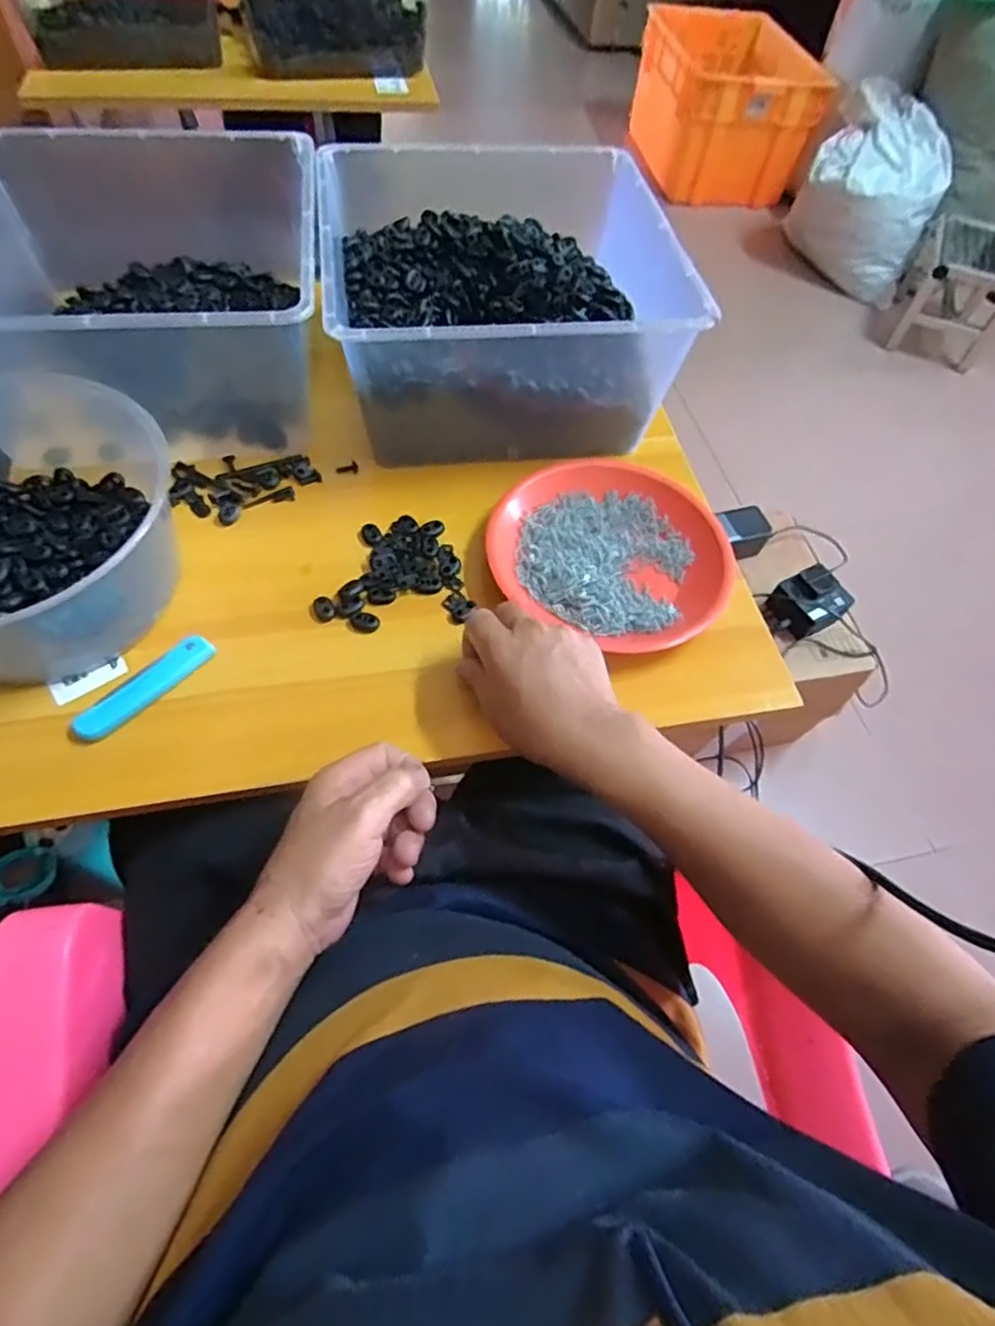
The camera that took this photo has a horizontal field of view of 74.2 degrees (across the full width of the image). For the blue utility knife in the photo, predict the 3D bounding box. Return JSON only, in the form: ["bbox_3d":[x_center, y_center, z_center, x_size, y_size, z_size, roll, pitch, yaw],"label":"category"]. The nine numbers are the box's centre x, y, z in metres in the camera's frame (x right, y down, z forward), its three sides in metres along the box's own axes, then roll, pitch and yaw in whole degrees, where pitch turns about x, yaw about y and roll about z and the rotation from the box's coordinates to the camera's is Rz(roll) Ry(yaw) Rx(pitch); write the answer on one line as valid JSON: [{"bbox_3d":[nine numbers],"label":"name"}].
[{"bbox_3d":[-0.244,0.016,0.458,0.020,0.014,0.100,41,64,19],"label":"blue utility knife"}]

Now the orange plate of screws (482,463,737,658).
[{"bbox_3d":[0.095,-0.094,0.533,0.190,0.028,0.162,25,60,10],"label":"orange plate of screws"}]

